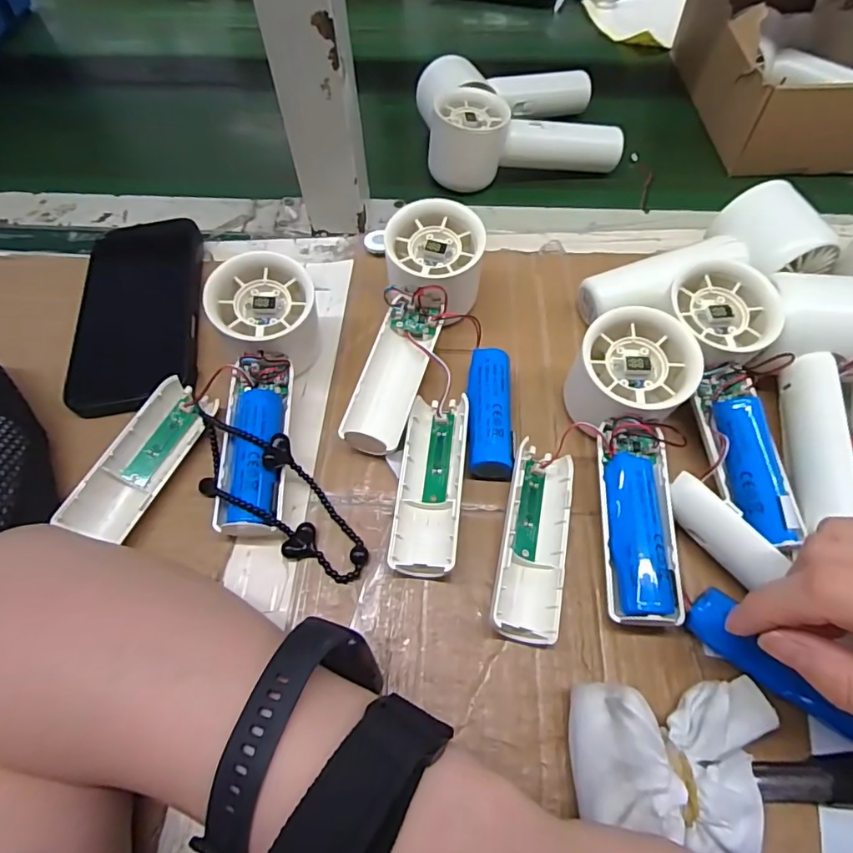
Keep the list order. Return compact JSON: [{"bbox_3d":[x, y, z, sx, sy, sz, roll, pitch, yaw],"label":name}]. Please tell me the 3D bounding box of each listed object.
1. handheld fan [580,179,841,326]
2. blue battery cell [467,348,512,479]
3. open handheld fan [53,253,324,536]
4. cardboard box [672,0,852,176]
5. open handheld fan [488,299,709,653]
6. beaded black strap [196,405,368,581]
[{"bbox_3d":[0.166,-0.094,0.319,0.148,0.051,0.061,-17,62,-9],"label":"handheld fan"},{"bbox_3d":[0.035,-0.007,0.288,0.023,0.023,0.078,2,59,2],"label":"blue battery cell"},{"bbox_3d":[-0.116,-0.017,0.278,0.102,0.054,0.152,6,61,4],"label":"open handheld fan"},{"bbox_3d":[0.339,-0.317,0.441,0.198,0.064,0.218,-1,59,0],"label":"cardboard box"},{"bbox_3d":[0.085,0.023,0.253,0.082,0.051,0.162,11,61,6],"label":"open handheld fan"},{"bbox_3d":[-0.080,0.030,0.265,0.123,0.027,0.044,30,64,17],"label":"beaded black strap"}]

